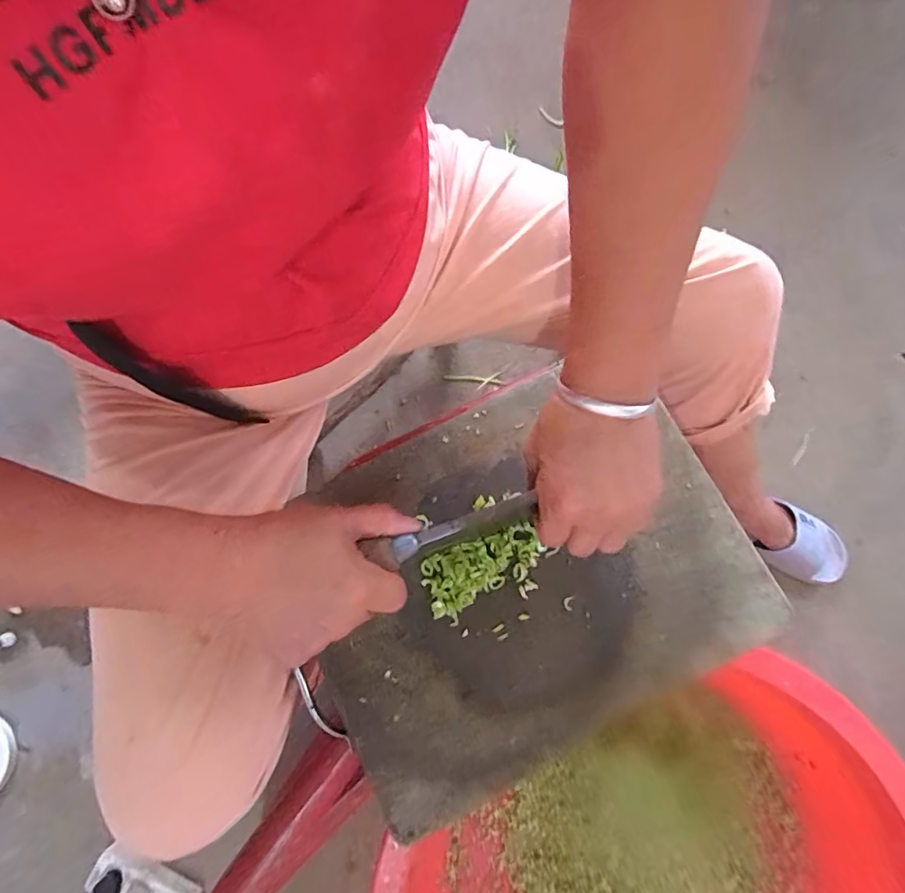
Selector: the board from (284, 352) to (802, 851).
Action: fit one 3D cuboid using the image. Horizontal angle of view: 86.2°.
[{"bbox_3d":[0.053,0.097,0.401,0.347,0.023,0.278,-26,79,-7],"label":"board"}]

